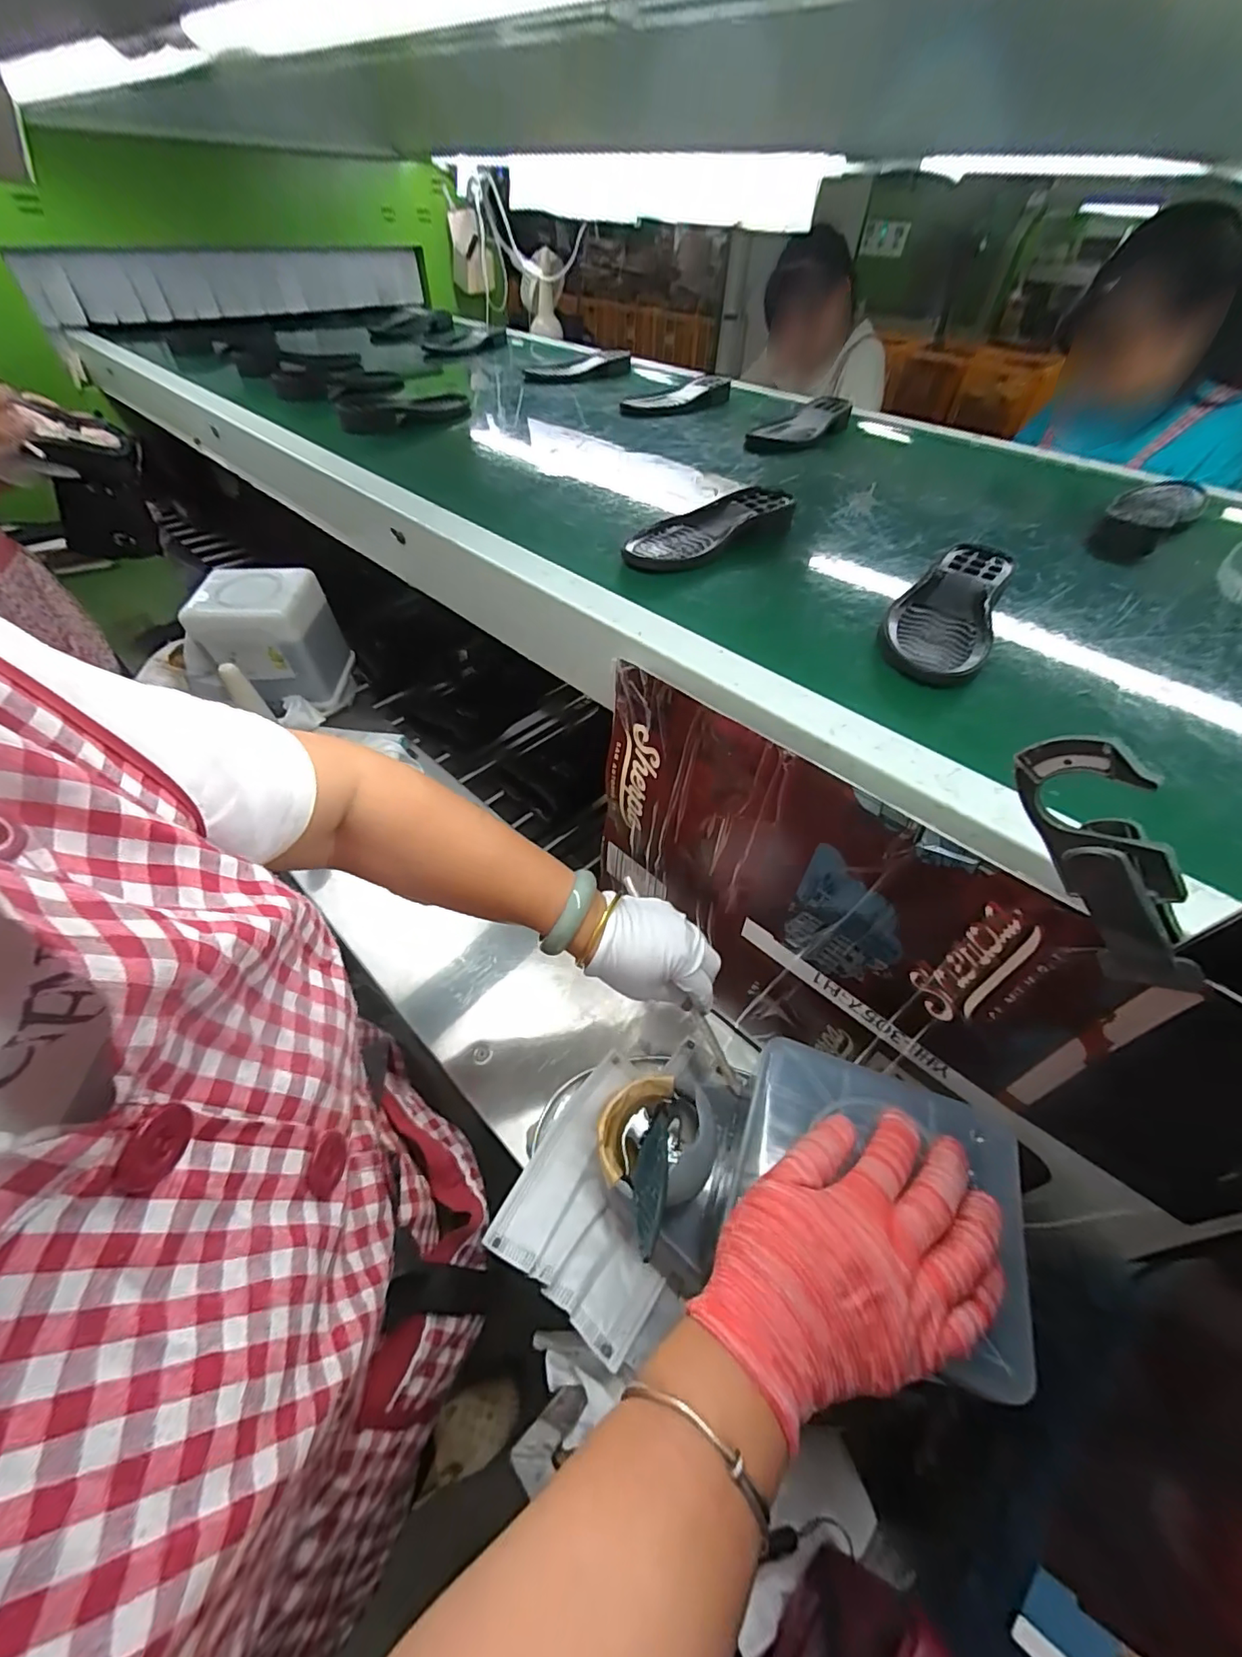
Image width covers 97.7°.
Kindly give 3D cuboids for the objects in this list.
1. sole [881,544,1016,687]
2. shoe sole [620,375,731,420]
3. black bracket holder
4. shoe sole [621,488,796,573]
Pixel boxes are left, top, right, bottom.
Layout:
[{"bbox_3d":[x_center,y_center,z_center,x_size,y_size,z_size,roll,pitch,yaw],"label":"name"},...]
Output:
[{"bbox_3d":[0.271,-0.181,0.456,0.075,0.032,0.214,24,54,18],"label":"sole"},{"bbox_3d":[0.100,-0.757,0.953,0.109,0.032,0.319,33,57,24],"label":"shoe sole"},{"bbox_3d":[0.210,0.017,0.233,0.021,0.041,0.124,-35,102,-26],"label":"black bracket holder"},{"bbox_3d":[0.086,-0.299,0.550,0.207,0.035,0.076,-35,59,-26],"label":"shoe sole"}]

